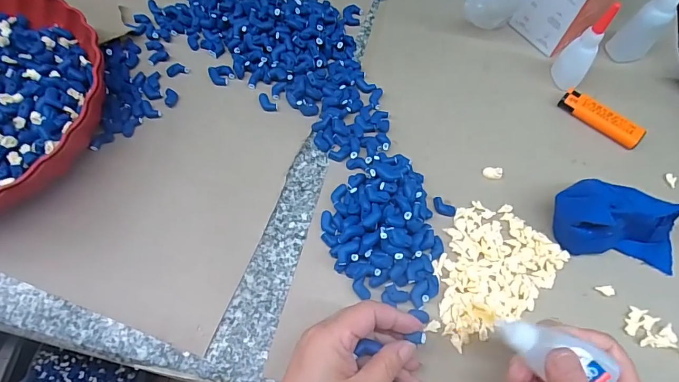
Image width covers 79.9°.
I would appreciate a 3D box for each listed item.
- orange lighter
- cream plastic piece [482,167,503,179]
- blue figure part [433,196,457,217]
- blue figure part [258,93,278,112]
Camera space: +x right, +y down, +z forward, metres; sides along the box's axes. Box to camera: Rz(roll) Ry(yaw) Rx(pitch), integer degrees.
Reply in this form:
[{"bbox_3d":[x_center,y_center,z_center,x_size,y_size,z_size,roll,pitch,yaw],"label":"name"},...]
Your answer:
[{"bbox_3d":[0.257,-0.071,0.398,0.079,0.013,0.023,41,69,18],"label":"orange lighter"},{"bbox_3d":[0.141,-0.018,0.374,0.016,0.007,0.012,3,63,0],"label":"cream plastic piece"},{"bbox_3d":[0.092,0.014,0.358,0.022,0.005,0.013,37,68,16],"label":"blue figure part"},{"bbox_3d":[-0.073,-0.088,0.407,0.020,0.009,0.012,35,68,15],"label":"blue figure part"}]

